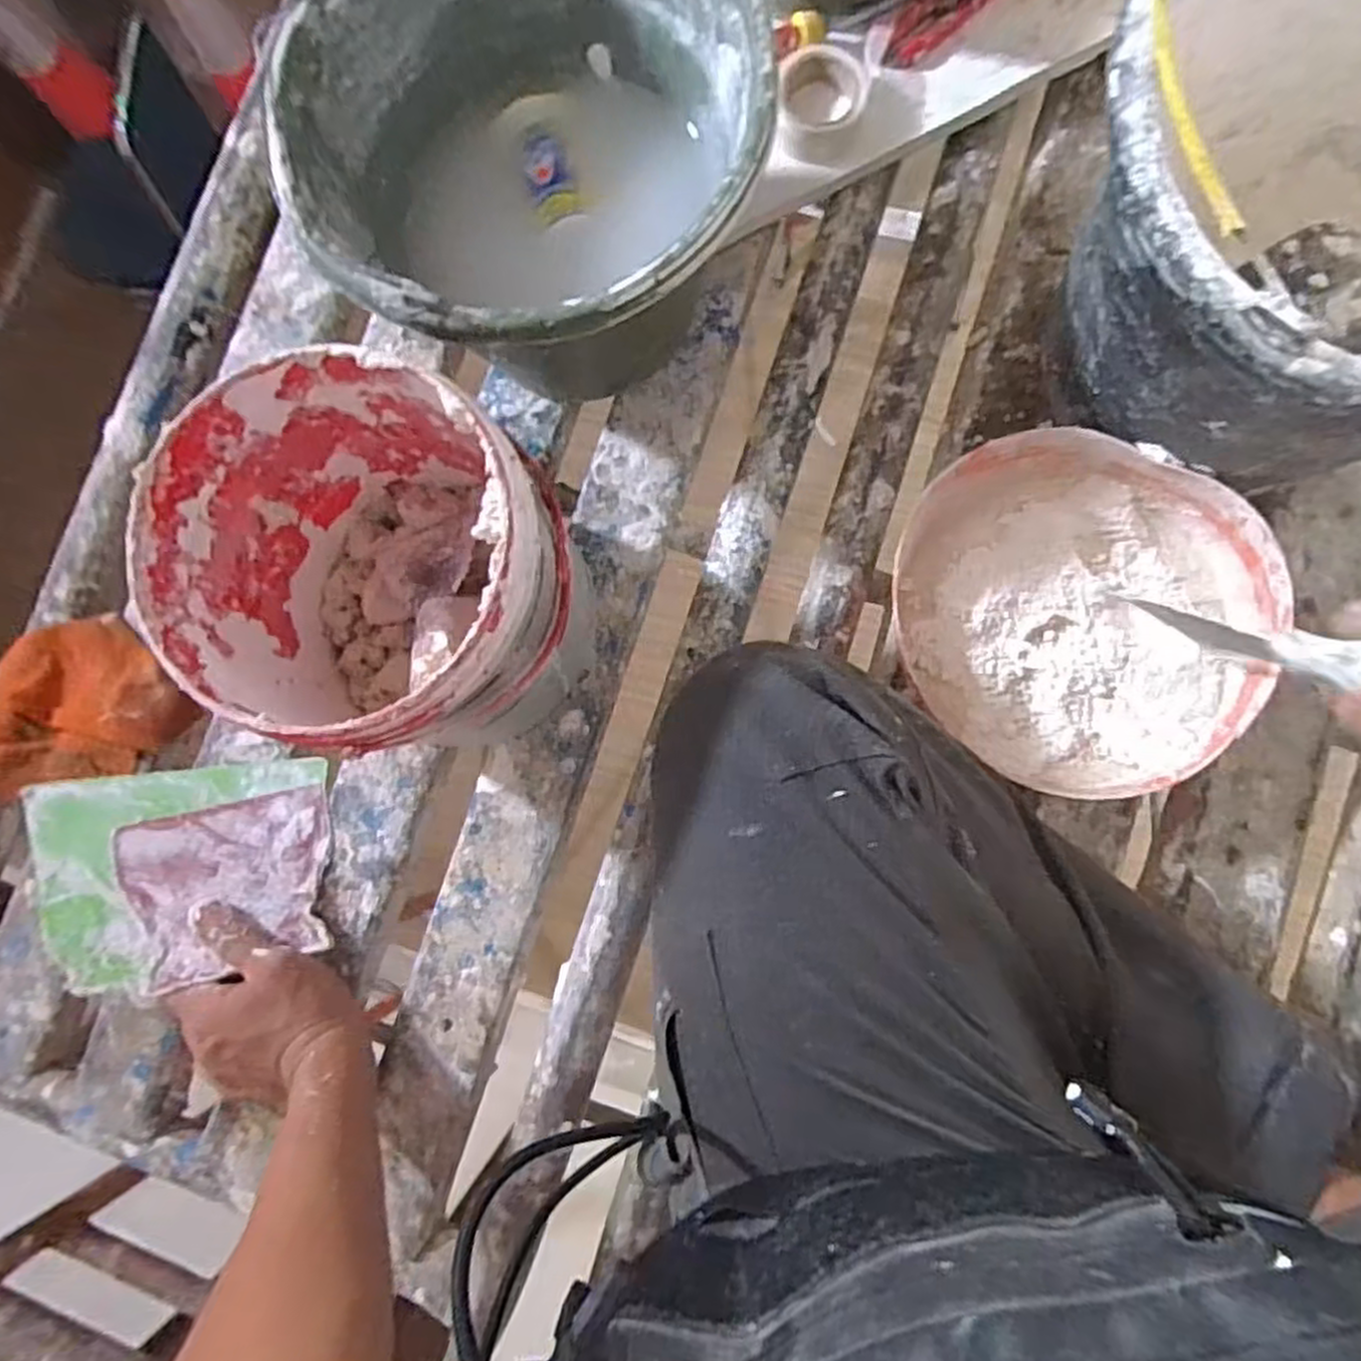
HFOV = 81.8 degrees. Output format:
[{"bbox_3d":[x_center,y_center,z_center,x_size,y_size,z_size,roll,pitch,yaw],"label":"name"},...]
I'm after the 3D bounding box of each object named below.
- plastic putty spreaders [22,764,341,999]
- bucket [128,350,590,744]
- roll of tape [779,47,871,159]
[{"bbox_3d":[-0.315,0.121,0.499,0.173,0.018,0.130,-8,72,-13],"label":"plastic putty spreaders"},{"bbox_3d":[-0.150,-0.055,0.417,0.179,0.155,0.166,-1,84,6],"label":"bucket"},{"bbox_3d":[0.094,-0.384,0.520,0.059,0.026,0.060,-6,83,6],"label":"roll of tape"}]

